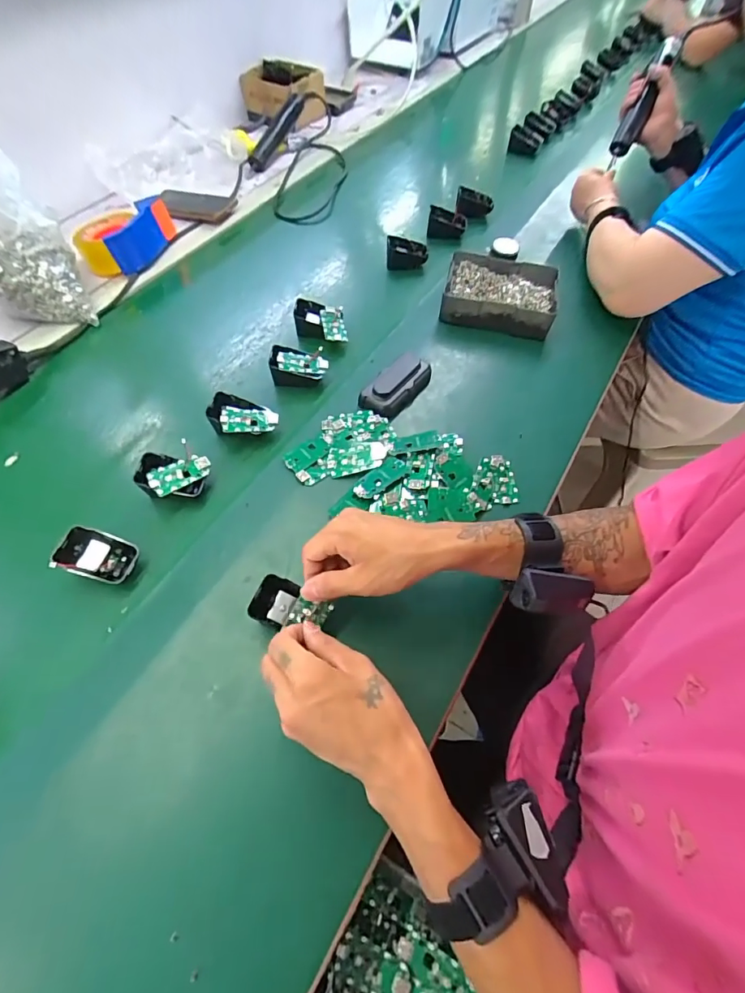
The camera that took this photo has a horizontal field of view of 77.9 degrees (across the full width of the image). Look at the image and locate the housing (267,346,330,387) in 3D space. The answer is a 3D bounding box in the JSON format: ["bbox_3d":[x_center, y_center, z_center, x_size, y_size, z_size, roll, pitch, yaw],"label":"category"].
[{"bbox_3d":[-0.095,-0.170,0.604,0.072,0.038,0.047,4,58,2],"label":"housing"}]

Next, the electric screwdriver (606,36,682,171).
[{"bbox_3d":[0.464,-0.678,0.786,0.030,0.040,0.201,28,100,16],"label":"electric screwdriver"}]

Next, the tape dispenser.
[{"bbox_3d":[-0.396,-0.414,0.747,0.147,0.068,0.118,-14,59,-9],"label":"tape dispenser"}]

